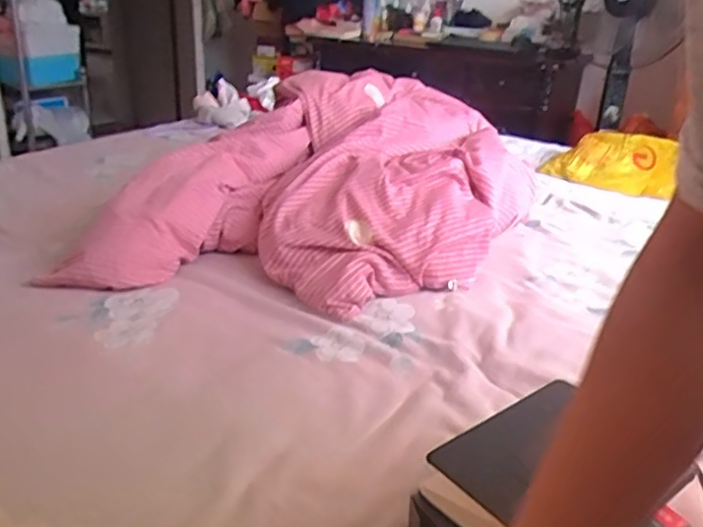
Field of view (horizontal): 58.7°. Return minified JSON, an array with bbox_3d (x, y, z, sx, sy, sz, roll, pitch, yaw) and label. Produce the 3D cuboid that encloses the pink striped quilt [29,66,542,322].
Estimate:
[{"bbox_3d":[-0.025,-0.139,1.085,0.540,0.251,0.763,17,28,27],"label":"pink striped quilt"}]

